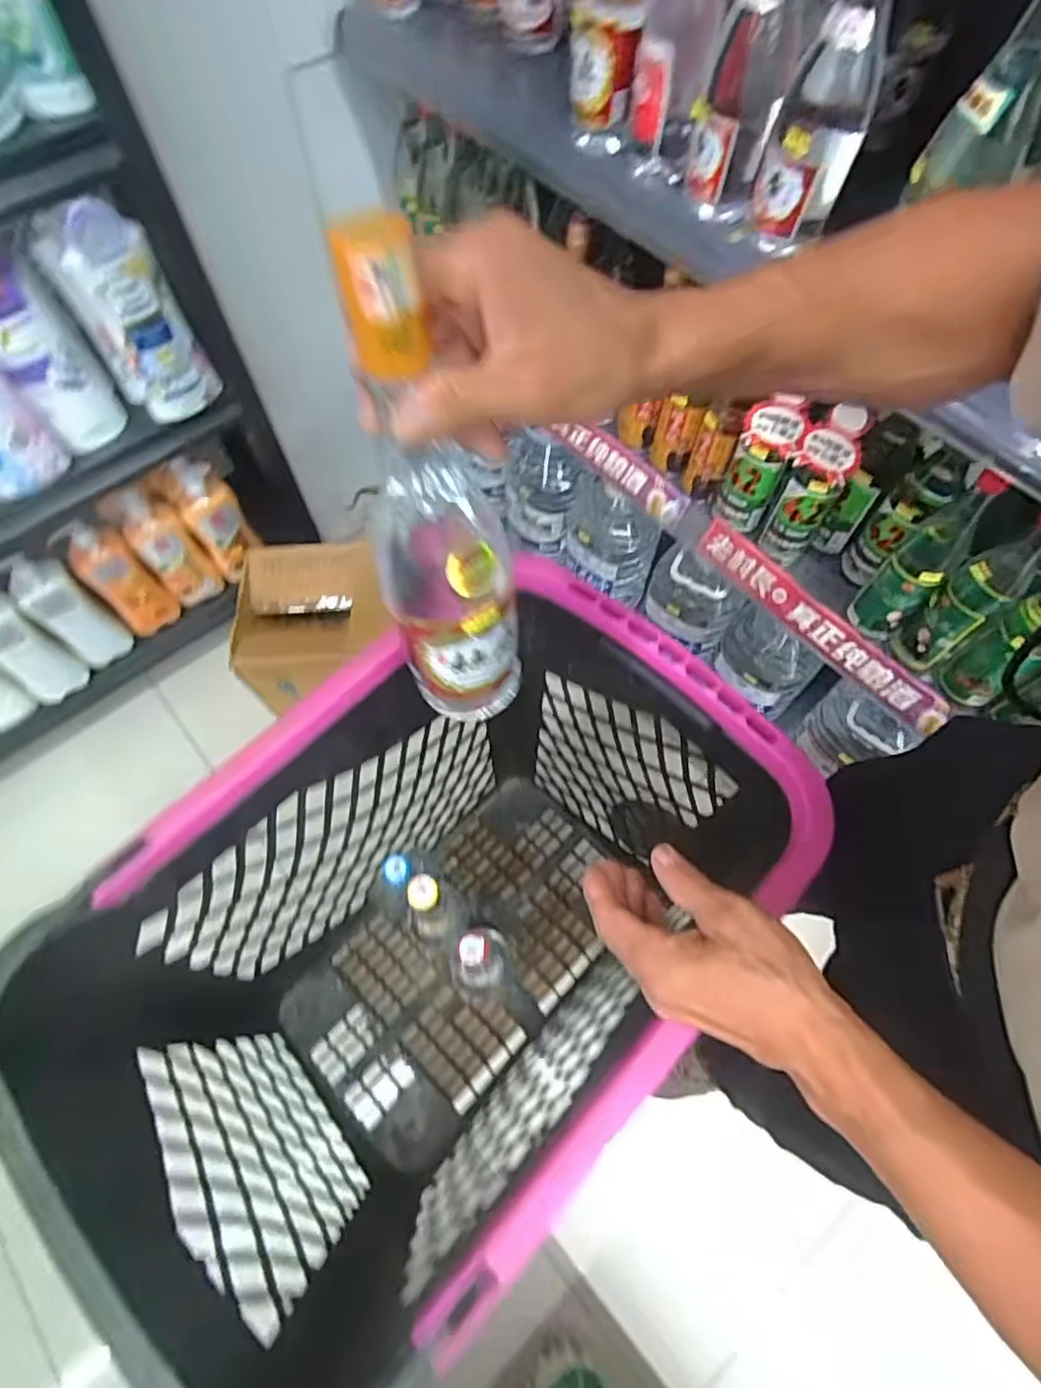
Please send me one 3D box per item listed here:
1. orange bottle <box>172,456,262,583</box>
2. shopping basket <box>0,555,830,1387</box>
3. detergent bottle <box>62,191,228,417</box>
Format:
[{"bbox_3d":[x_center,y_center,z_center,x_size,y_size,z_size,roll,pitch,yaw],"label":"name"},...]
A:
[{"bbox_3d":[-0.546,-0.311,1.188,0.098,0.234,0.056,-25,67,-11],"label":"orange bottle"},{"bbox_3d":[-0.091,0.232,0.679,0.377,0.471,0.577,38,70,17],"label":"shopping basket"},{"bbox_3d":[-0.500,-0.495,0.864,0.110,0.264,0.059,-25,67,-11],"label":"detergent bottle"}]

